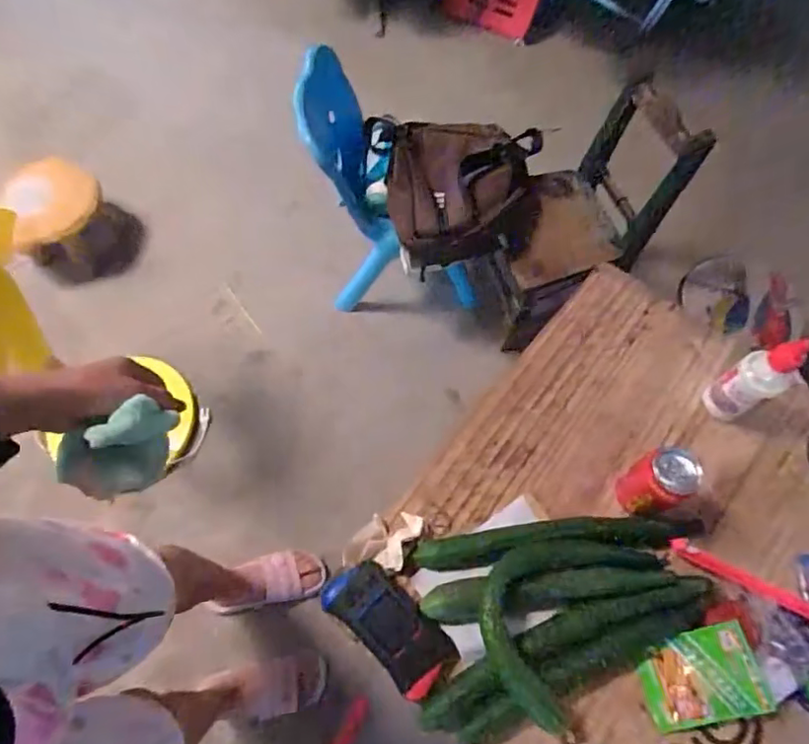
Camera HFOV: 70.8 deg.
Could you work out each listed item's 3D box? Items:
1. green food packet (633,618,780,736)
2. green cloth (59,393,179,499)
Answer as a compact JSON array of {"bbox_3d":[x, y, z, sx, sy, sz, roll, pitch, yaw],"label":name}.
[{"bbox_3d":[0.326,0.338,0.628,0.122,0.017,0.089,-23,62,15],"label":"green food packet"},{"bbox_3d":[-0.243,0.065,0.475,0.099,0.069,0.053,-29,69,-13],"label":"green cloth"}]

